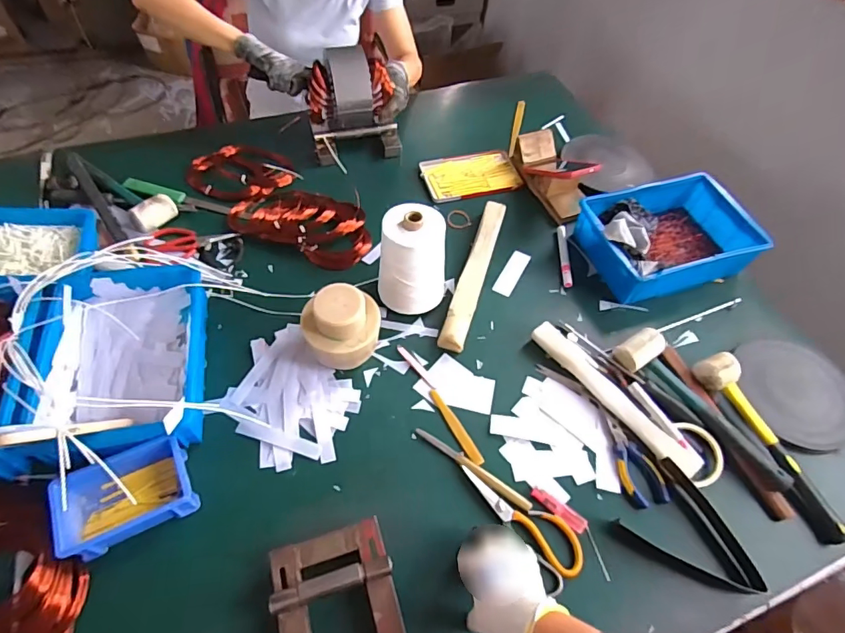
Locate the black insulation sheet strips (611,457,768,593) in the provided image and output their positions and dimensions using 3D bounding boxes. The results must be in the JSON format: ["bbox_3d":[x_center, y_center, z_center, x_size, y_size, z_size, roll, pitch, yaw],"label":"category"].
[{"bbox_3d":[0.359,0.292,0.632,0.169,0.025,0.120,40,63,20],"label":"black insulation sheet strips"}]

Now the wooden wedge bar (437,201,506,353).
[{"bbox_3d":[0.093,-0.079,0.864,0.043,0.028,0.337,16,57,6],"label":"wooden wedge bar"}]

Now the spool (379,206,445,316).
[{"bbox_3d":[-0.016,-0.083,0.773,0.108,0.165,0.098,6,56,0],"label":"spool"}]

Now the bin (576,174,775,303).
[{"bbox_3d":[0.450,-0.152,0.899,0.291,0.094,0.201,-15,59,-14],"label":"bin"}]

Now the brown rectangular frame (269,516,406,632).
[{"bbox_3d":[-0.092,0.350,0.549,0.134,0.055,0.197,-14,59,-13],"label":"brown rectangular frame"}]

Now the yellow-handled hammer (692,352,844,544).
[{"bbox_3d":[0.501,0.180,0.698,0.059,0.047,0.284,-15,59,-14],"label":"yellow-handled hammer"}]

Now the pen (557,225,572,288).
[{"bbox_3d":[0.267,-0.118,0.907,0.019,0.016,0.150,6,56,0],"label":"pen"}]

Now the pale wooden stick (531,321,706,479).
[{"bbox_3d":[0.291,0.120,0.740,0.049,0.022,0.300,-33,65,-23],"label":"pale wooden stick"}]

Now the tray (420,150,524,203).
[{"bbox_3d":[0.101,-0.312,1.046,0.204,0.014,0.150,-11,58,-11],"label":"tray"}]

